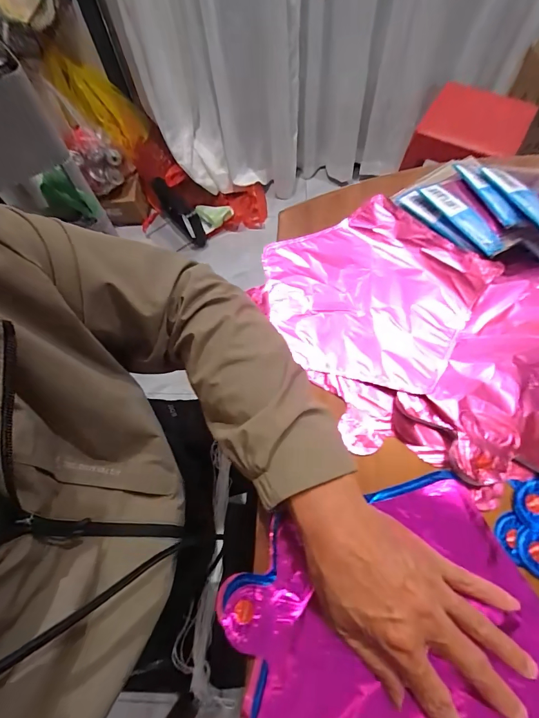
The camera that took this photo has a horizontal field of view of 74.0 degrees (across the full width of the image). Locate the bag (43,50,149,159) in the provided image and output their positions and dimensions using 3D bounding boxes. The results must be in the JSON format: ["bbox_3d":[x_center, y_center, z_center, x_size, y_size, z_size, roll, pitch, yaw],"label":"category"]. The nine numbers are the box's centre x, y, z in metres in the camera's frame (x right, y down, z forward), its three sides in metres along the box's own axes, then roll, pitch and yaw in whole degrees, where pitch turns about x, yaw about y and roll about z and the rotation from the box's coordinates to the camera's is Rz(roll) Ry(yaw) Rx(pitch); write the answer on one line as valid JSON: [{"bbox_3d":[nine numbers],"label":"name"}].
[{"bbox_3d":[-0.611,-0.910,1.284,0.142,0.368,0.161,-24,62,27],"label":"bag"}]

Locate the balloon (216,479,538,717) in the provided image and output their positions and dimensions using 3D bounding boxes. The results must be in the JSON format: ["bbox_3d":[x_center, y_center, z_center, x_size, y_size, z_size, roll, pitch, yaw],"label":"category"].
[{"bbox_3d":[0.100,0.212,0.270,0.228,0.011,0.227,41,73,18],"label":"balloon"}]

